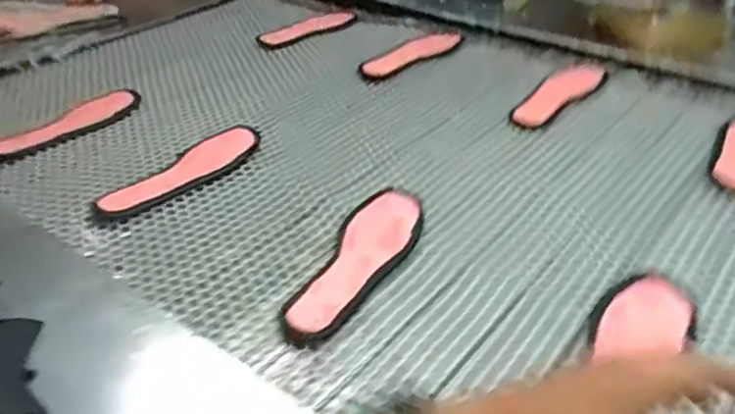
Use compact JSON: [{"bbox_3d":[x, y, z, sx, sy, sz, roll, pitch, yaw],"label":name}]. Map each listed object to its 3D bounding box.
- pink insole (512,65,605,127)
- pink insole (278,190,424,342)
[{"bbox_3d":[0.304,-0.183,1.025,0.069,0.004,0.259,24,42,32],"label":"pink insole"},{"bbox_3d":[-0.005,0.053,0.674,0.077,0.017,0.239,12,36,18],"label":"pink insole"}]

